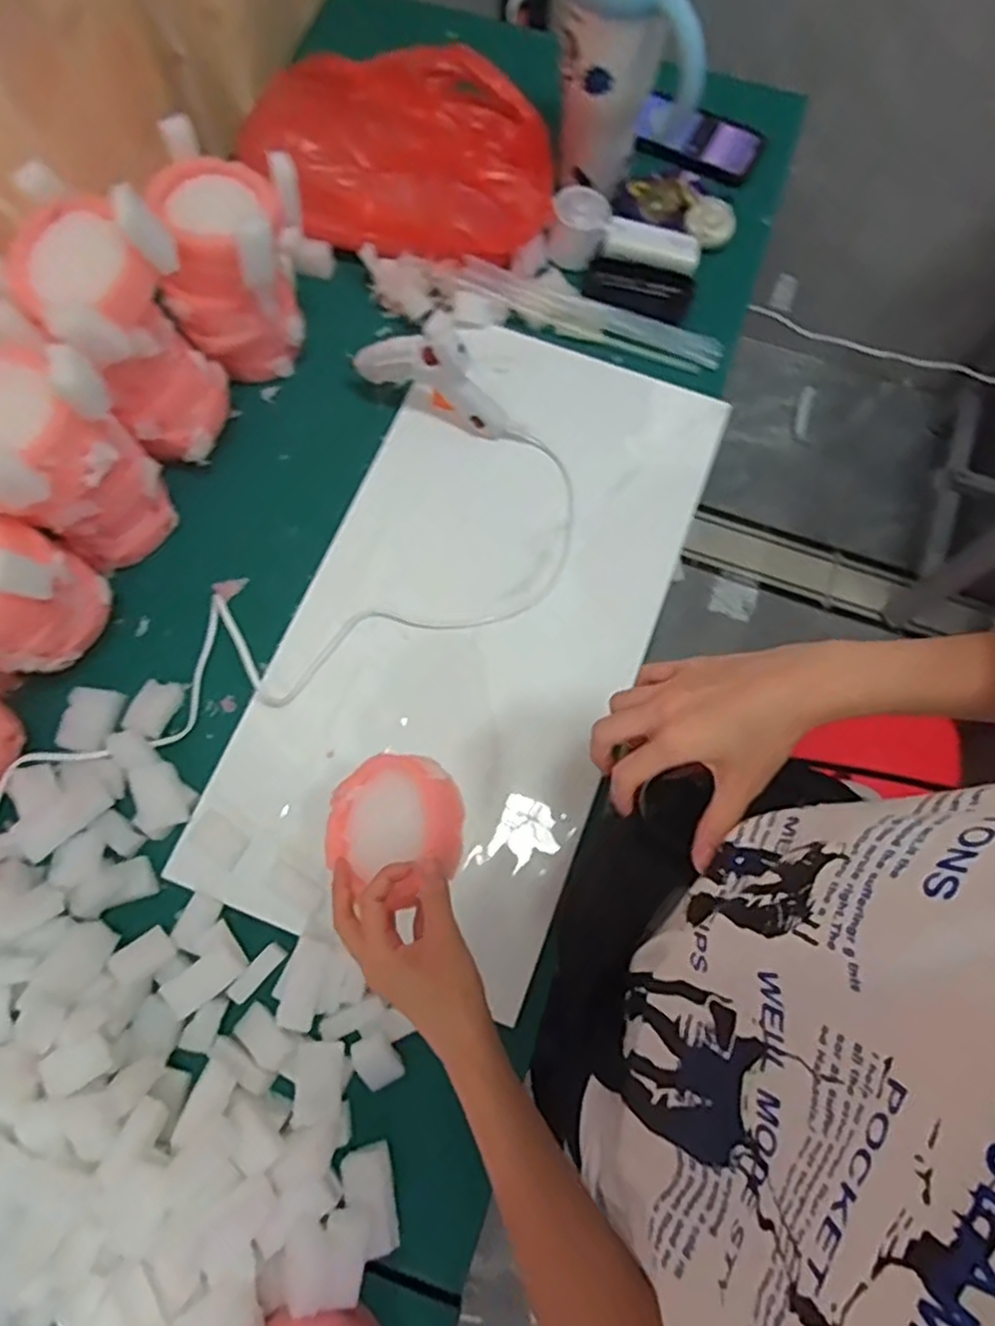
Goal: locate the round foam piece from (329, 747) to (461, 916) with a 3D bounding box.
[{"bbox_3d":[-0.072,0.102,0.479,0.102,0.029,0.080,-3,69,34],"label":"round foam piece"}]

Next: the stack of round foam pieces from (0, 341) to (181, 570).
[{"bbox_3d":[-0.349,-0.144,0.568,0.092,0.197,0.132,31,75,8],"label":"stack of round foam pieces"}]

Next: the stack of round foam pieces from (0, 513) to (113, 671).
[{"bbox_3d":[-0.381,-0.052,0.554,0.101,0.146,0.111,31,75,8],"label":"stack of round foam pieces"}]

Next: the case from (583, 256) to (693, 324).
[{"bbox_3d":[0.144,-0.385,0.740,0.105,0.018,0.054,16,73,4],"label":"case"}]

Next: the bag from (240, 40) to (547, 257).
[{"bbox_3d":[-0.102,-0.491,0.698,0.325,0.120,0.137,14,73,3],"label":"bag"}]

